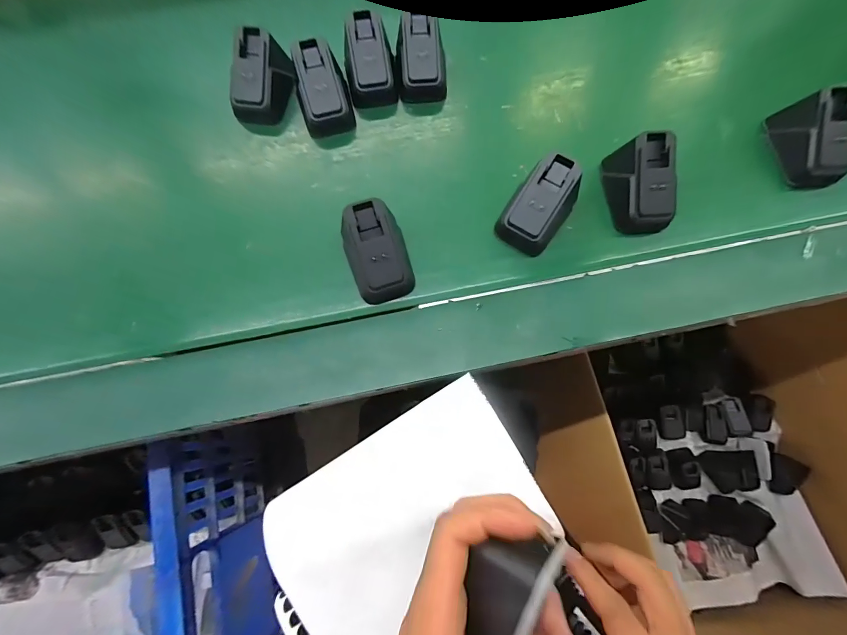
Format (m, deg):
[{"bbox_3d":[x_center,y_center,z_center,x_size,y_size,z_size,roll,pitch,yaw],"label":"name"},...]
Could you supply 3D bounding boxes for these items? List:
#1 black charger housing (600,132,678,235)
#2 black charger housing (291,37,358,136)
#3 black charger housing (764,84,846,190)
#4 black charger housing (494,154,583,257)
[{"bbox_3d":[0.167,-0.099,0.275,0.036,0.042,0.068,-6,75,-1],"label":"black charger housing"},{"bbox_3d":[-0.083,-0.184,0.303,0.048,0.043,0.055,-16,75,-3],"label":"black charger housing"},{"bbox_3d":[0.312,-0.144,0.287,0.032,0.042,0.065,-6,75,-1],"label":"black charger housing"},{"bbox_3d":[0.086,-0.083,0.270,0.044,0.036,0.062,37,78,10],"label":"black charger housing"}]

